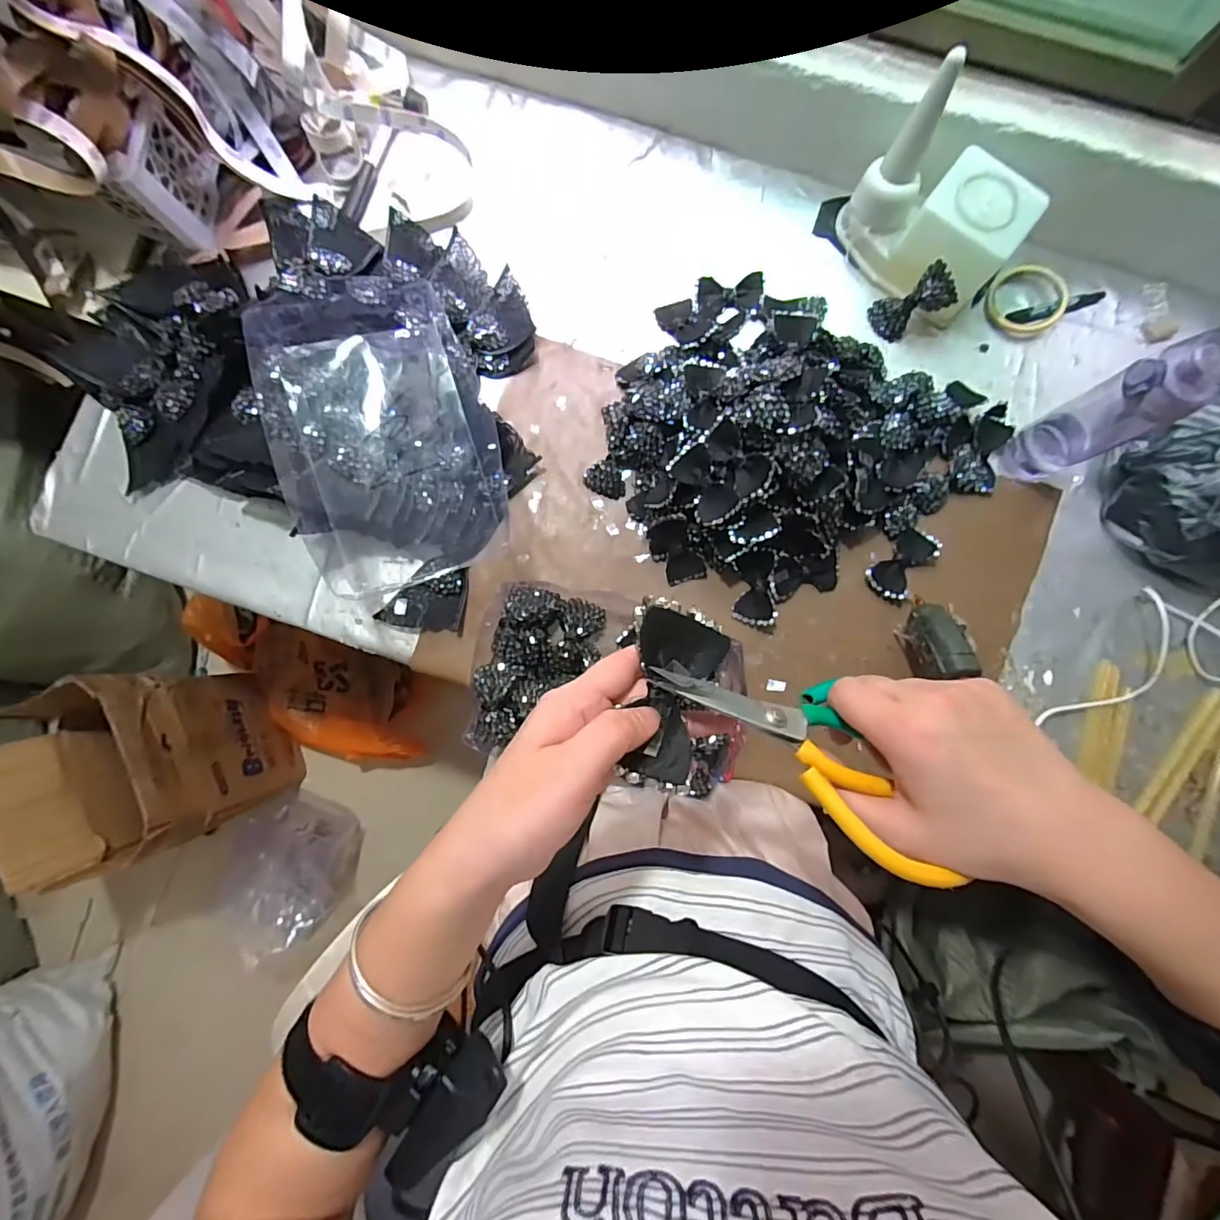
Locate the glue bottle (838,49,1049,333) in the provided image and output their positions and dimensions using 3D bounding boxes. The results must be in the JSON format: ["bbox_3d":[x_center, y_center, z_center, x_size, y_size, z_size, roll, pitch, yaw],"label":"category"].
[{"bbox_3d":[0.383,-0.468,0.627,0.197,0.162,0.120,39,86,4],"label":"glue bottle"}]

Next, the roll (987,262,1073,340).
[{"bbox_3d":[0.545,-0.403,0.692,0.099,0.018,0.093,0,84,1],"label":"roll"}]

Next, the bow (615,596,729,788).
[{"bbox_3d":[0.033,0.042,0.270,0.048,0.022,0.092,8,80,1],"label":"bow"}]

